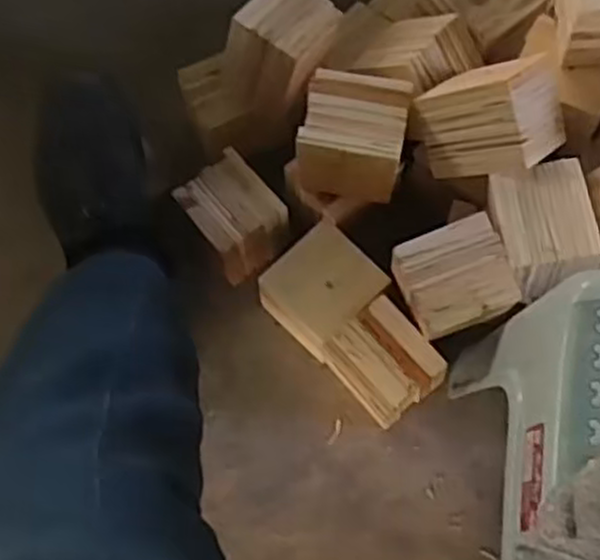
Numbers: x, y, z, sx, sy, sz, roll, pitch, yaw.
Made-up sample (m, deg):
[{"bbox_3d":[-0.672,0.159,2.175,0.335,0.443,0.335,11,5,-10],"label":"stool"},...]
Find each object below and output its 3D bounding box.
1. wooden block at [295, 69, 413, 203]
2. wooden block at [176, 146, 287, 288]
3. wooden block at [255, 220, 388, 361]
[{"bbox_3d":[0.052,-0.133,0.737,0.099,0.091,0.092,10,69,5],"label":"wooden block"},{"bbox_3d":[-0.066,-0.061,0.819,0.086,0.098,0.103,-36,72,-12],"label":"wooden block"},{"bbox_3d":[0.025,0.016,0.789,0.098,0.089,0.102,-38,72,-12],"label":"wooden block"}]

